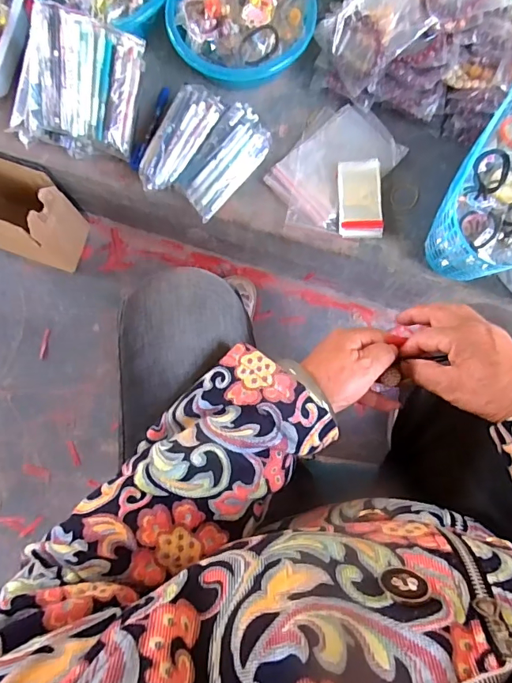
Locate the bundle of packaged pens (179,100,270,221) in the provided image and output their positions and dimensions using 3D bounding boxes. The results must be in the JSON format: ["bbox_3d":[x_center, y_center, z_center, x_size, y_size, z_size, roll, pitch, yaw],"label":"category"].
[{"bbox_3d":[-0.047,-0.278,0.685,0.081,0.055,0.179,39,83,6],"label":"bundle of packaged pens"}]

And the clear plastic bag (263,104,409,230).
[{"bbox_3d":[0.118,-0.270,0.702,0.131,0.012,0.212,44,84,7],"label":"clear plastic bag"}]

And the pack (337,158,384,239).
[{"bbox_3d":[0.163,-0.223,0.696,0.066,0.008,0.125,-1,81,0],"label":"pack"}]

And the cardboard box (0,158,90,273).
[{"bbox_3d":[-0.436,-0.233,0.803,0.212,0.173,0.120,18,82,3],"label":"cardboard box"}]

